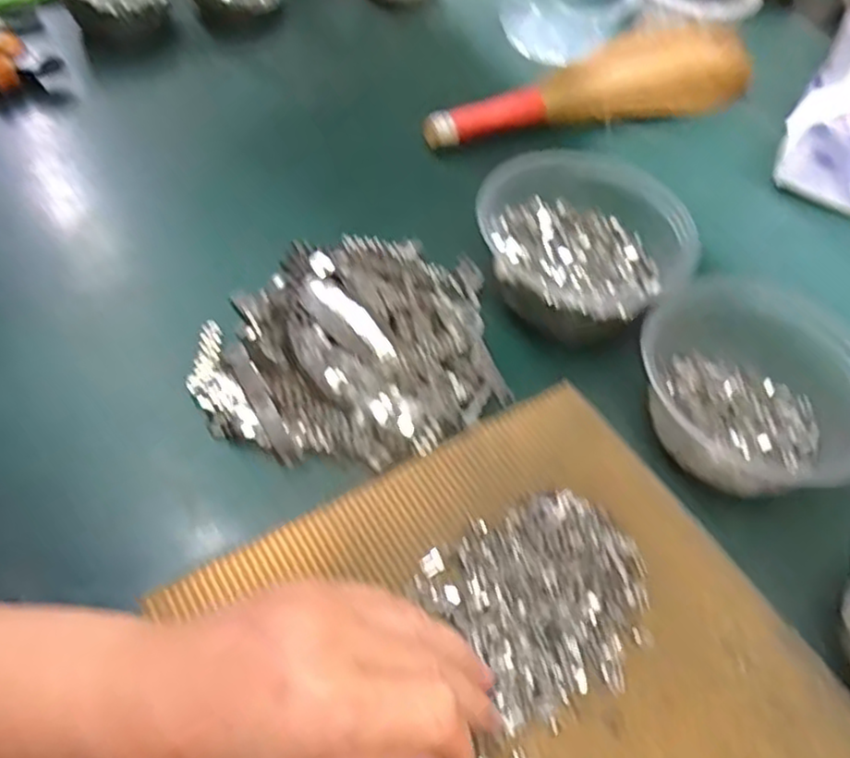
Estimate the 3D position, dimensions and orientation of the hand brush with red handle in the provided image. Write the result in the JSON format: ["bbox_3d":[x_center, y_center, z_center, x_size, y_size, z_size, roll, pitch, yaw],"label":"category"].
[{"bbox_3d":[0.150,-0.245,0.606,0.311,0.044,0.066,-23,59,-19],"label":"hand brush with red handle"}]

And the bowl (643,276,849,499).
[{"bbox_3d":[0.190,0.002,0.412,0.130,0.058,0.124,2,54,-3],"label":"bowl"}]

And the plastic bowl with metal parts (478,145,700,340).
[{"bbox_3d":[0.104,-0.086,0.467,0.117,0.061,0.130,-30,61,-23],"label":"plastic bowl with metal parts"}]

